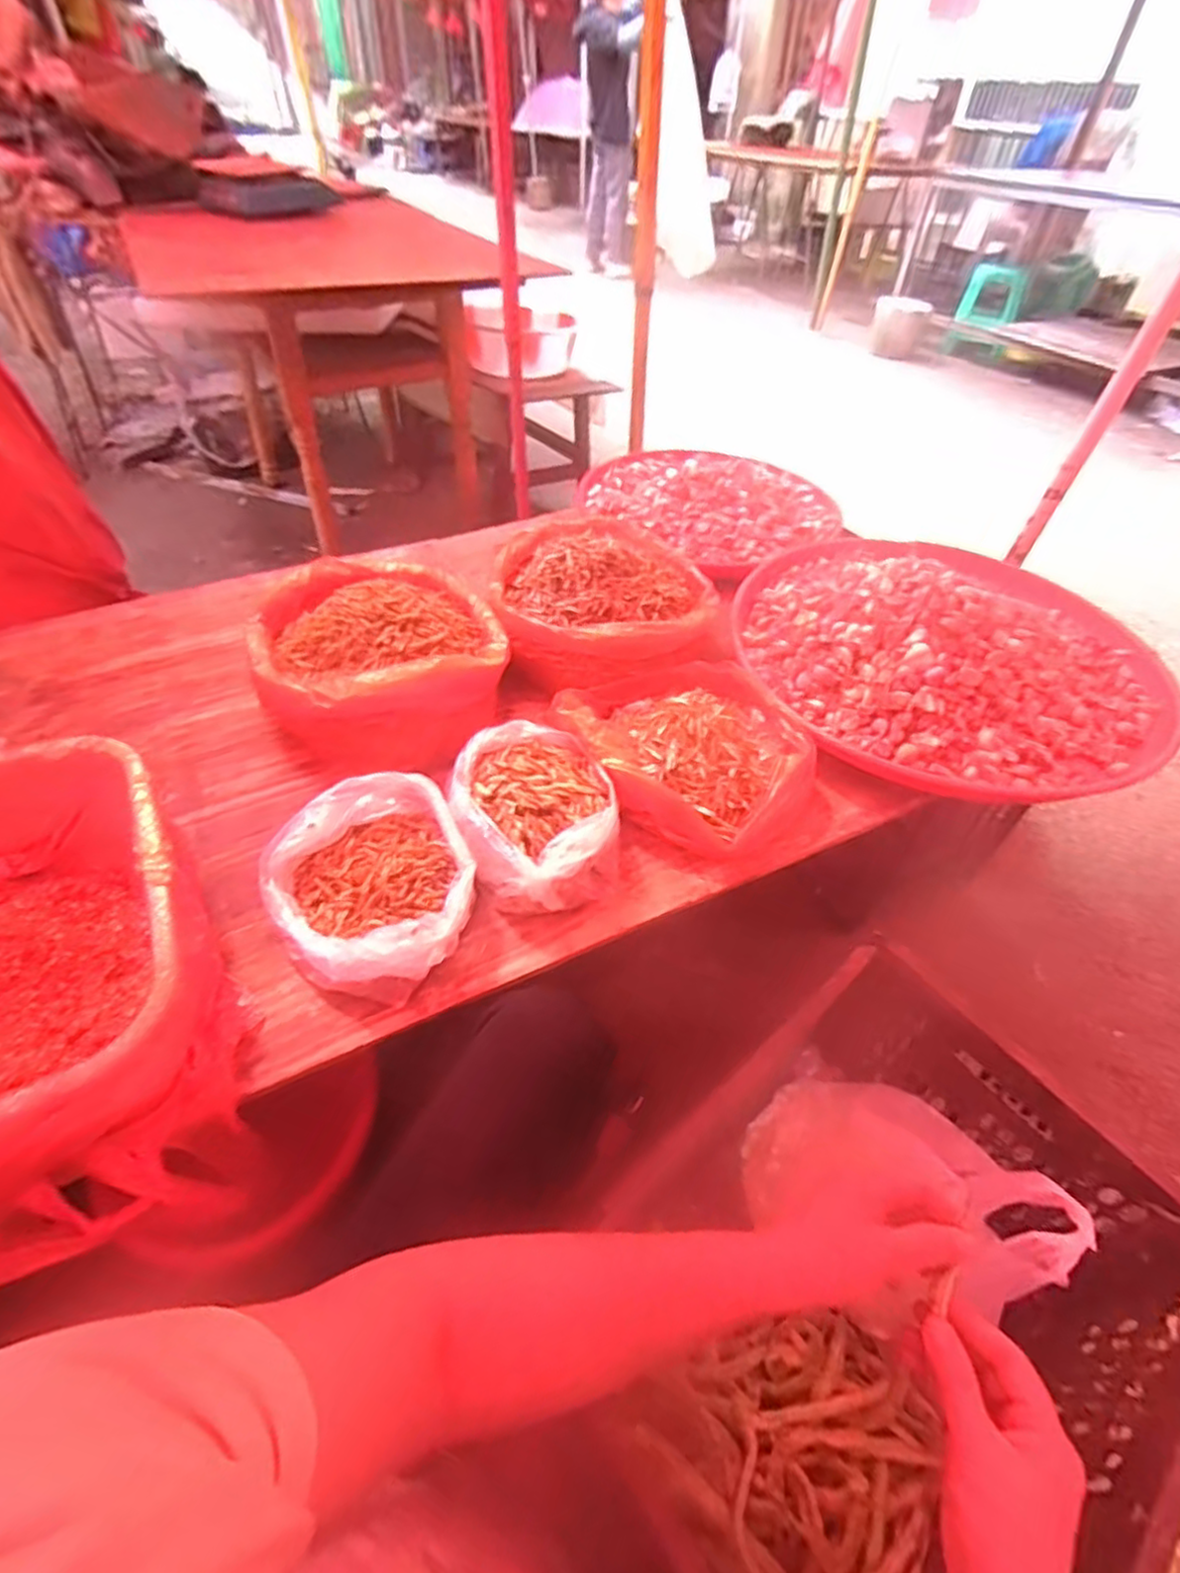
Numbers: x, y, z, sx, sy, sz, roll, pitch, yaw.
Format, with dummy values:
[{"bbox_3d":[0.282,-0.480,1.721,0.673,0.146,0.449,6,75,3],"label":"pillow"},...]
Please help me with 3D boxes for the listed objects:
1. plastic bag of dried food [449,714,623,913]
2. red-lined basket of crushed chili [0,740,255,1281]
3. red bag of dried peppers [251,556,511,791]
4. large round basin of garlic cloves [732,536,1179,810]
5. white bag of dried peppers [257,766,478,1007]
[{"bbox_3d":[-0.063,0.033,0.754,0.172,0.075,0.231,-22,51,-20],"label":"plastic bag of dried food"},{"bbox_3d":[-0.514,0.170,0.575,0.328,0.169,0.403,-27,53,-24],"label":"red-lined basket of crushed chili"},{"bbox_3d":[-0.275,-0.178,0.893,0.340,0.135,0.322,12,48,9],"label":"red bag of dried peppers"},{"bbox_3d":[0.518,-0.239,0.956,0.573,0.126,0.592,1,47,-1],"label":"large round basin of garlic cloves"},{"bbox_3d":[-0.215,0.098,0.676,0.198,0.081,0.213,-32,55,-28],"label":"white bag of dried peppers"}]

